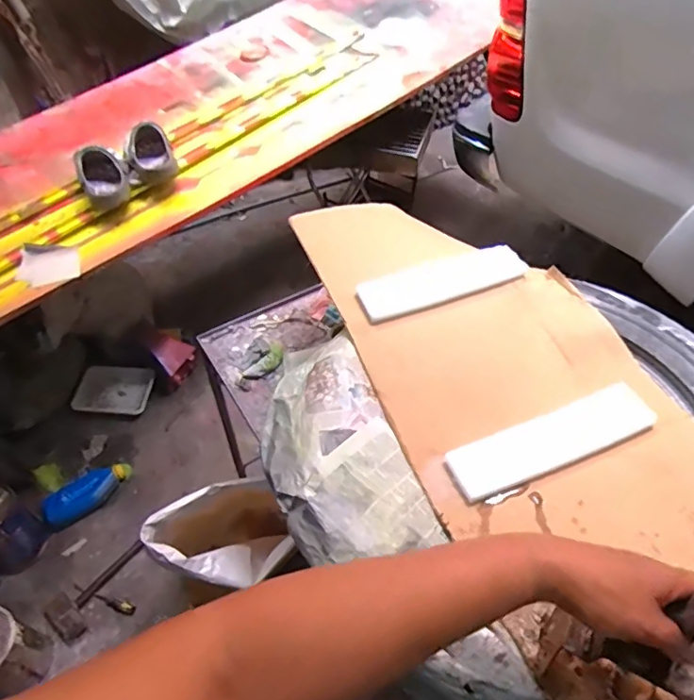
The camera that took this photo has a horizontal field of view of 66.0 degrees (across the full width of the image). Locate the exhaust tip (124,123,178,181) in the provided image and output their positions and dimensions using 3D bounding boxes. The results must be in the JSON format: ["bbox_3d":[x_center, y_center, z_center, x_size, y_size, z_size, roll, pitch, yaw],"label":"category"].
[{"bbox_3d":[-0.503,-0.502,1.358,0.114,0.104,0.123,-20,52,-12],"label":"exhaust tip"}]

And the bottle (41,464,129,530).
[{"bbox_3d":[-0.806,0.453,1.681,0.093,0.077,0.274,31,44,26],"label":"bottle"}]

